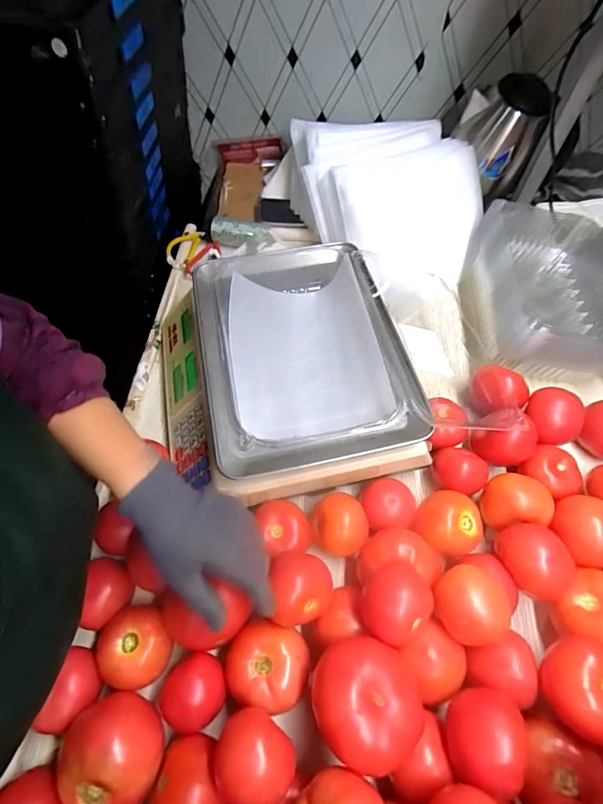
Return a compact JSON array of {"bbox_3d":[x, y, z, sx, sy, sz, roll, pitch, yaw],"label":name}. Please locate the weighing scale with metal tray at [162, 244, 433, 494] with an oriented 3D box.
[{"bbox_3d":[-0.041,-0.059,0.510,0.292,0.134,0.331,-11,60,-6],"label":"weighing scale with metal tray"}]

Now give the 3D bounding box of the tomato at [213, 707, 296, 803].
[{"bbox_3d":[-0.038,0.290,0.329,0.061,0.050,0.059,0,60,0],"label":"tomato"}]

